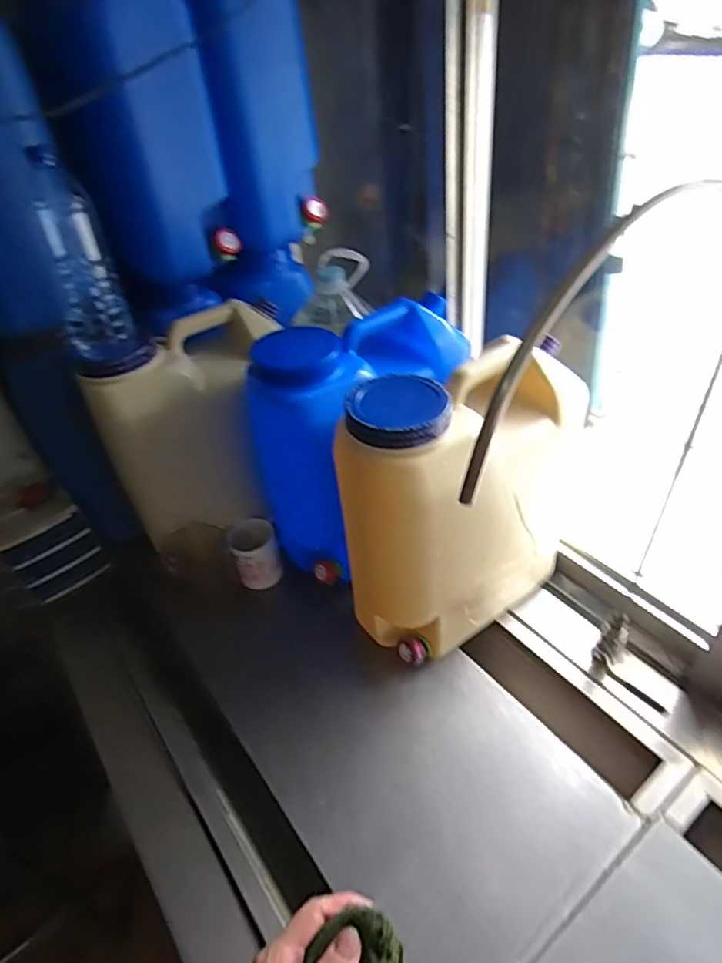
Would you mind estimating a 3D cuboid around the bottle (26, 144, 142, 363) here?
[{"bbox_3d":[-0.370,-0.273,0.748,0.088,0.253,0.083,-22,43,-16],"label":"bottle"}]

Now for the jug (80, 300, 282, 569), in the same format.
[{"bbox_3d":[-0.255,-0.062,0.936,0.295,0.358,0.183,-15,42,-8],"label":"jug"}]

